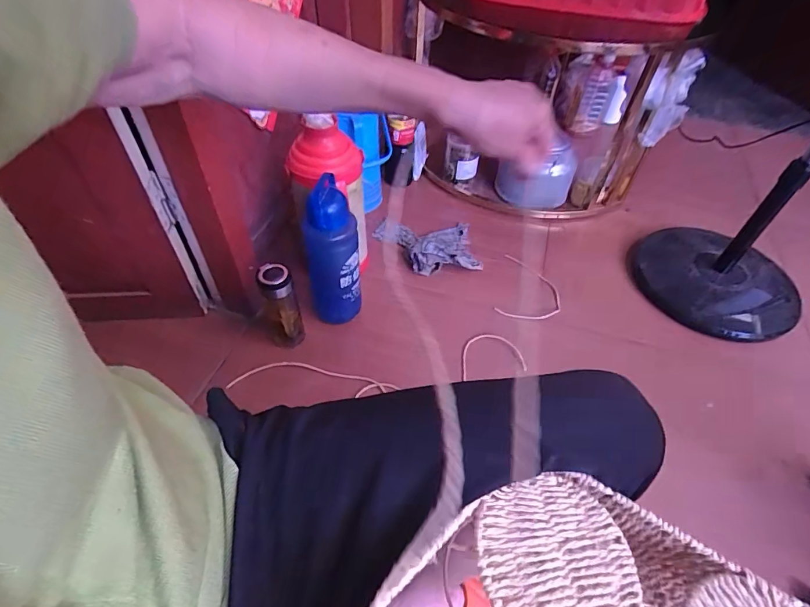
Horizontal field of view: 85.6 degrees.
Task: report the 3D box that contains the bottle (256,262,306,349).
[{"bbox_3d":[-0.251,0.008,0.875,0.076,0.191,0.063,-15,50,-13],"label":"bottle"}]

